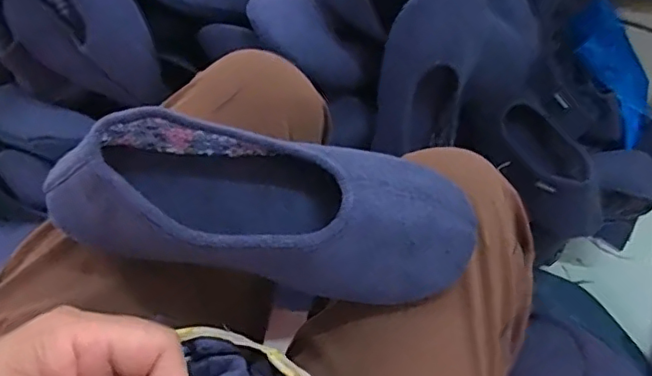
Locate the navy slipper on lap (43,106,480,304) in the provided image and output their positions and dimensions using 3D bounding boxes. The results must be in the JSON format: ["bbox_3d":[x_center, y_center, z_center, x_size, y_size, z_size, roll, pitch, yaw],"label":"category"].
[{"bbox_3d":[-0.033,0.010,0.340,0.243,0.074,0.086,7,75,2],"label":"navy slipper on lap"}]

